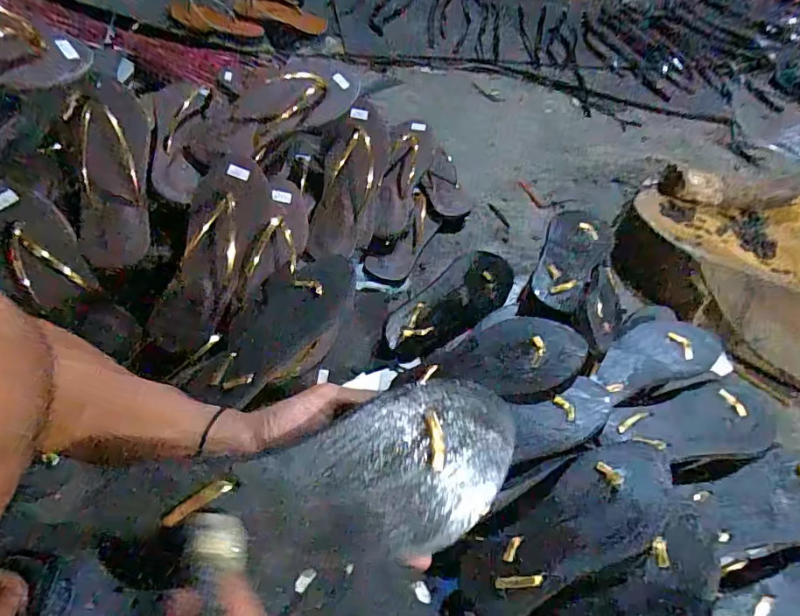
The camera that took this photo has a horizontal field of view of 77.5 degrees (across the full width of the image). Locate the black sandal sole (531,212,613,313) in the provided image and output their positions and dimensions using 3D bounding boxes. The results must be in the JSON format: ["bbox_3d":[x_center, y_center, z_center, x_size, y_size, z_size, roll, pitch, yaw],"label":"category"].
[{"bbox_3d":[0.245,-0.076,0.710,0.083,0.027,0.222,23,52,15],"label":"black sandal sole"}]

